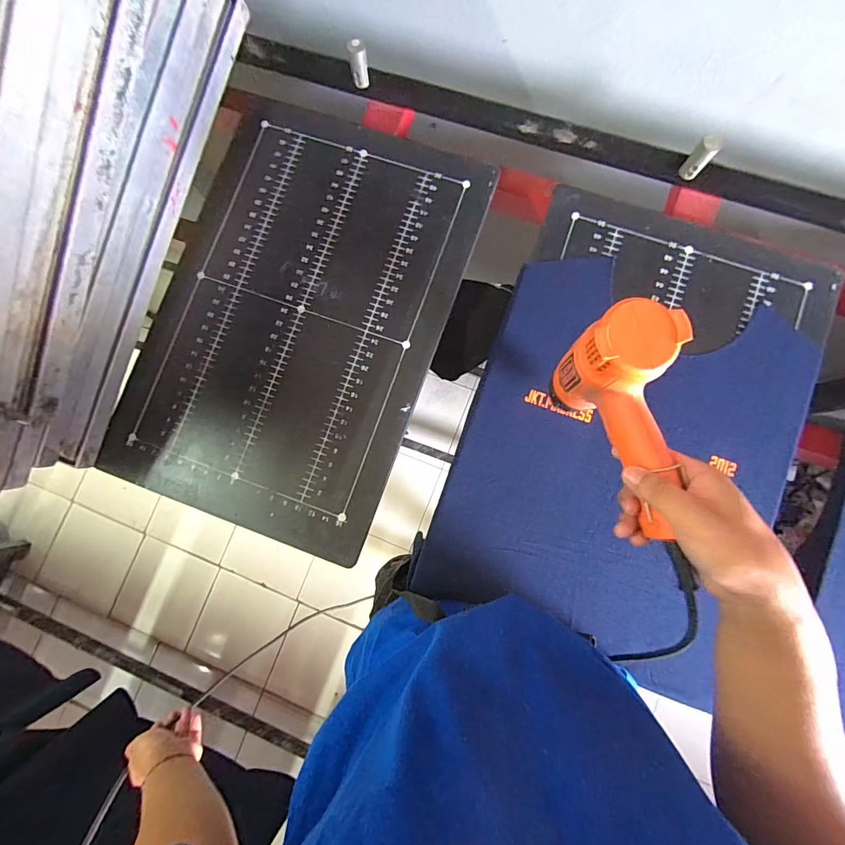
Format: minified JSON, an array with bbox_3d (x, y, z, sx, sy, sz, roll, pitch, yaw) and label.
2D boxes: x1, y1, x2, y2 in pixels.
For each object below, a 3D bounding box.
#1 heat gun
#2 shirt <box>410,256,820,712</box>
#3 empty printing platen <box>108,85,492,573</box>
[{"bbox_3d":[0.181,-0.002,0.339,0.068,0.117,0.172,-19,84,1],"label":"heat gun"},{"bbox_3d":[0.250,0.048,0.505,0.390,0.018,0.480,22,86,4],"label":"shirt"},{"bbox_3d":[-0.175,-0.148,0.553,0.391,0.016,0.580,19,86,4],"label":"empty printing platen"}]

